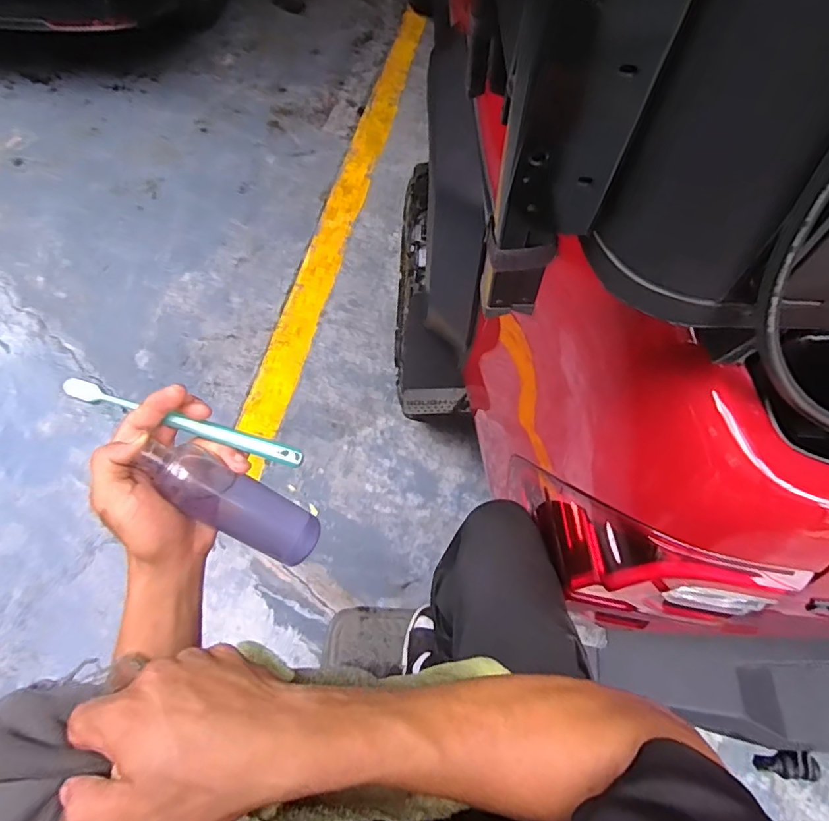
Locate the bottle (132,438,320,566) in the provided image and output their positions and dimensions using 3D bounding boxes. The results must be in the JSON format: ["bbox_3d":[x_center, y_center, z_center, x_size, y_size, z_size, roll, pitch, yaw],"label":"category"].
[{"bbox_3d":[-0.141,0.073,0.417,0.042,0.155,0.046,-1,55,42],"label":"bottle"}]

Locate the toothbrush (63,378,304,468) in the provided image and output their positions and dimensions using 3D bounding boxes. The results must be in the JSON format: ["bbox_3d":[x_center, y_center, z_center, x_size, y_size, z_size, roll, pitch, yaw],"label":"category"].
[{"bbox_3d":[-0.174,0.012,0.402,0.184,0.021,0.015,18,64,1],"label":"toothbrush"}]

